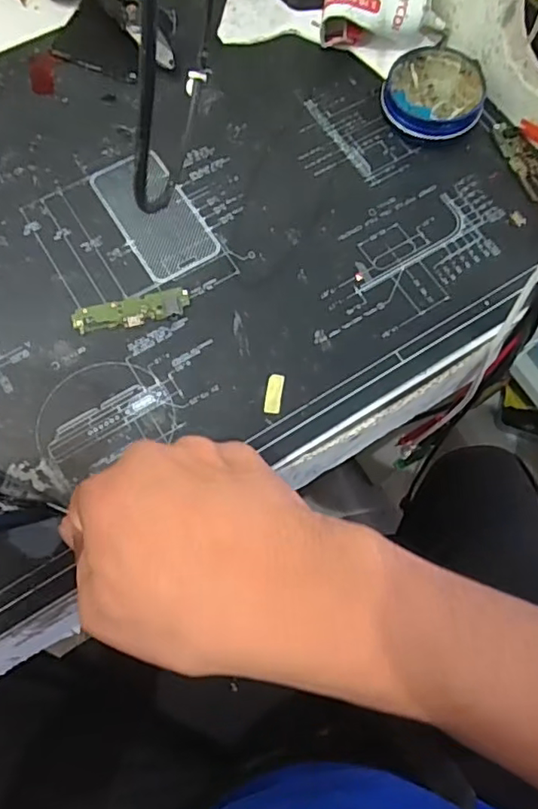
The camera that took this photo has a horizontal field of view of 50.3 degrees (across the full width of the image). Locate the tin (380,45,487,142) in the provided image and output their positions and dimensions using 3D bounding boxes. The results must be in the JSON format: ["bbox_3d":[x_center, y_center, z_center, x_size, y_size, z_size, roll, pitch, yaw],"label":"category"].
[{"bbox_3d":[0.107,-0.200,0.371,0.063,0.022,0.064,0,72,-1],"label":"tin"}]

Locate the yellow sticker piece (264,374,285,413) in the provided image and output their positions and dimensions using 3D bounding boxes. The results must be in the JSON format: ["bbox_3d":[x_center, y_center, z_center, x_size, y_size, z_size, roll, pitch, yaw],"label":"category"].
[{"bbox_3d":[0.003,-0.006,0.317,0.009,0.004,0.022,7,73,3],"label":"yellow sticker piece"}]

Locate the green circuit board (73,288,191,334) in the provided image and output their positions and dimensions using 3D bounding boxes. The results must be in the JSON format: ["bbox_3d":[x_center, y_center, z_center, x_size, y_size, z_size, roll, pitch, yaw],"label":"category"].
[{"bbox_3d":[-0.078,-0.054,0.328,0.066,0.004,0.018,-13,73,-5],"label":"green circuit board"}]

